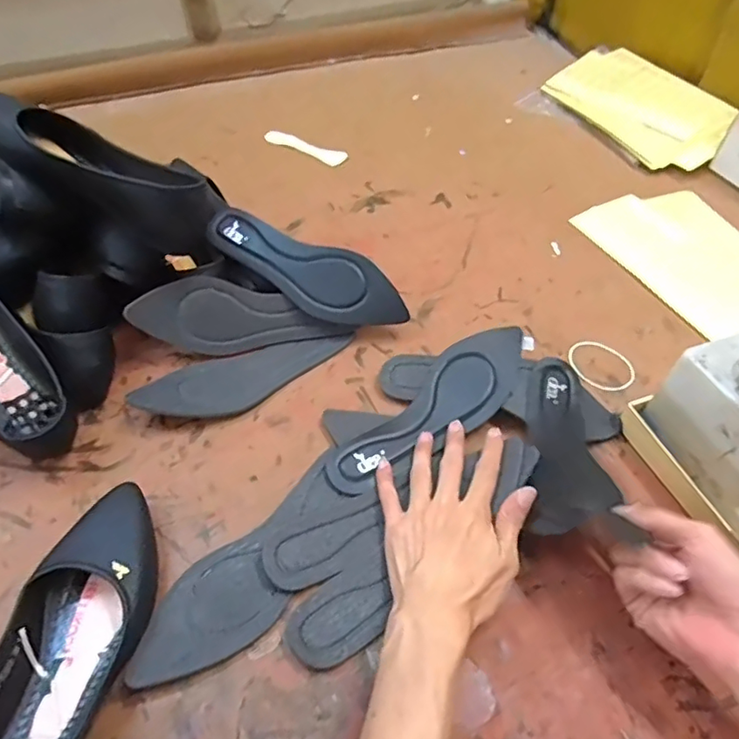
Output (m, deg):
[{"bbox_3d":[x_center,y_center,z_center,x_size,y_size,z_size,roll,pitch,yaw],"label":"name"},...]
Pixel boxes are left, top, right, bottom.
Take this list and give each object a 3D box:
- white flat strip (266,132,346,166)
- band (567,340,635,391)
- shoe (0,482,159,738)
[{"bbox_3d":[-0.101,-0.353,0.889,0.139,0.006,0.039,26,54,19],"label":"white flat strip"},{"bbox_3d":[0.252,-0.005,0.613,0.070,0.004,0.070,13,51,9],"label":"band"},{"bbox_3d":[-0.217,0.198,0.390,0.090,0.060,0.254,12,51,9],"label":"shoe"}]

